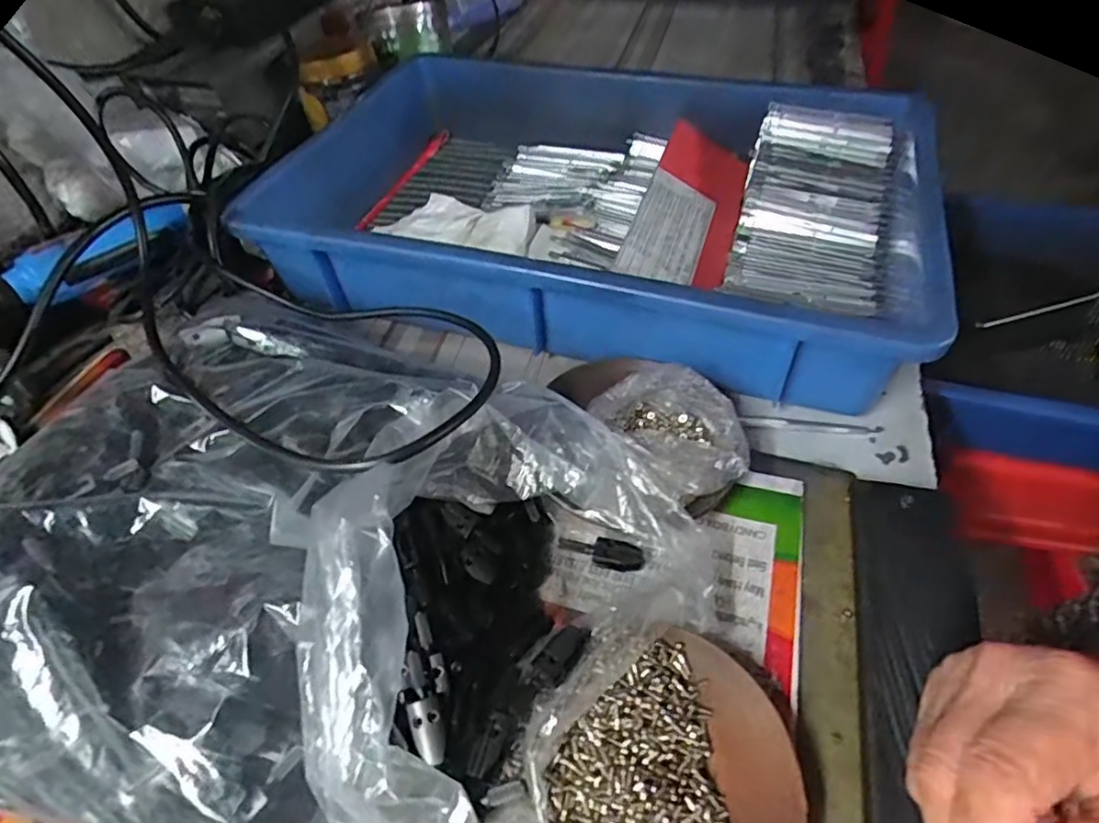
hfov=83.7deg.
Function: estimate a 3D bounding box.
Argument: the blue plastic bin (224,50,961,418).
[{"bbox_3d":[0.036,-0.160,0.461,0.438,0.084,0.297,13,50,15],"label":"blue plastic bin"}]

